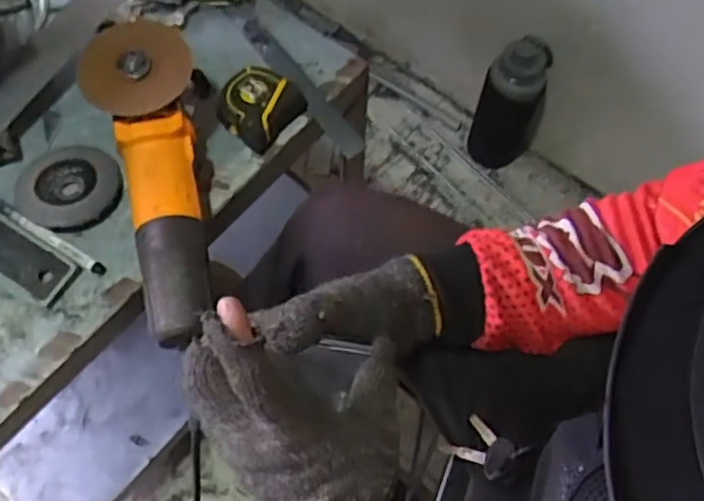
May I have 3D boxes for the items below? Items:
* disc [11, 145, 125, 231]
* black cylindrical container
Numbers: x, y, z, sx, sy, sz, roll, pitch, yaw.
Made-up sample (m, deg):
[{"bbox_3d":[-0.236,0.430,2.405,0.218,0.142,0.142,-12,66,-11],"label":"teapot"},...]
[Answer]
[{"bbox_3d":[-0.271,-0.064,0.652,0.101,0.021,0.095,1,65,-1],"label":"disc"},{"bbox_3d":[0.272,-0.245,1.180,0.095,0.283,0.090,1,65,-1],"label":"black cylindrical container"}]

